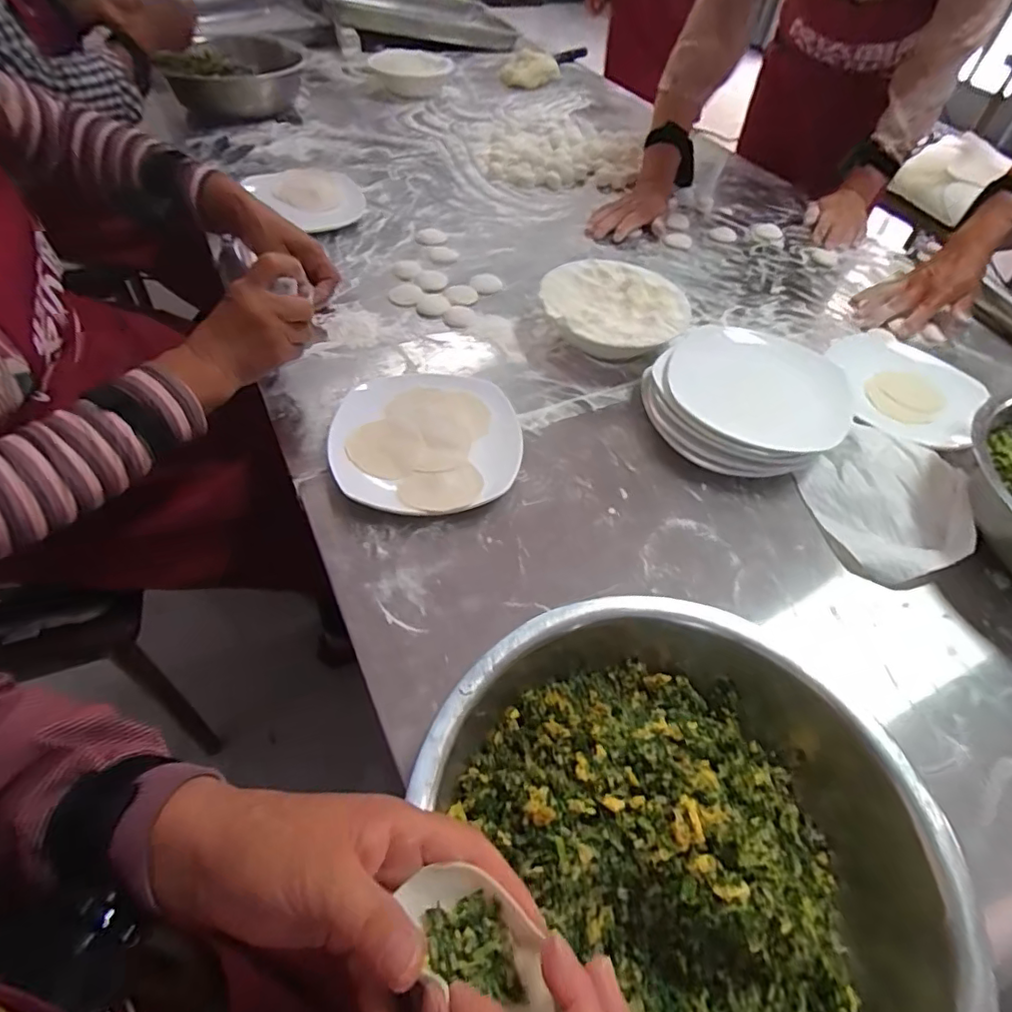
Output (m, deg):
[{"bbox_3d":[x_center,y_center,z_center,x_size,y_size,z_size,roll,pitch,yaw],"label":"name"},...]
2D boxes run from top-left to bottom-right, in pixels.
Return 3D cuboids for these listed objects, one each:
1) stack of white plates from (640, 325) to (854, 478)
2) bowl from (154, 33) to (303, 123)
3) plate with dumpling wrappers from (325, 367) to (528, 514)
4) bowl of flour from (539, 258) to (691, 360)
[{"bbox_3d":[0.247,-0.111,0.605,0.193,0.073,0.171,28,53,16],"label":"stack of white plates"},{"bbox_3d":[-0.498,-0.809,1.084,0.216,0.096,0.244,-9,52,-14],"label":"bowl"},{"bbox_3d":[-0.078,-0.066,0.569,0.176,0.022,0.188,-5,51,-10],"label":"plate with dumpling wrappers"},{"bbox_3d":[0.126,-0.229,0.694,0.170,0.063,0.164,3,50,-4],"label":"bowl of flour"}]

